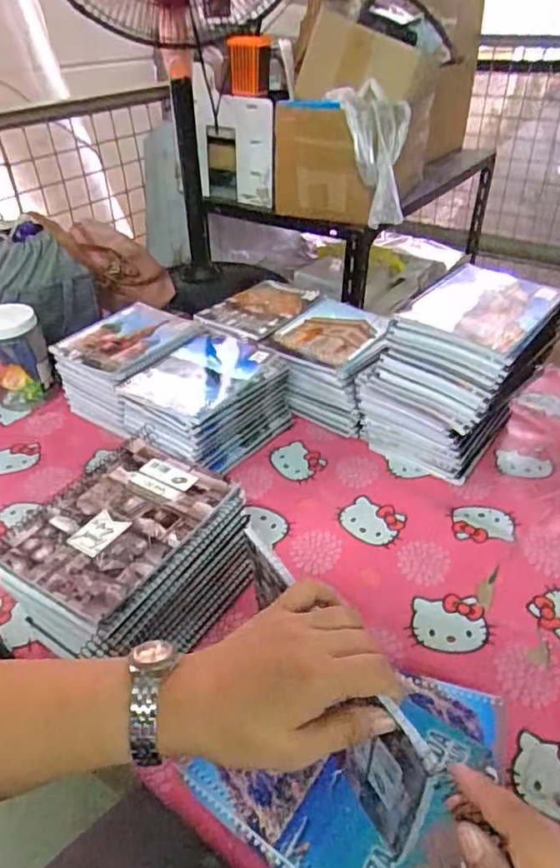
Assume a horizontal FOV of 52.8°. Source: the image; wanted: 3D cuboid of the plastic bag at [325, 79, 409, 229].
[{"bbox_3d":[0.183,-0.548,1.084,0.154,0.281,0.100,-5,-5,-5],"label":"plastic bag"}]

